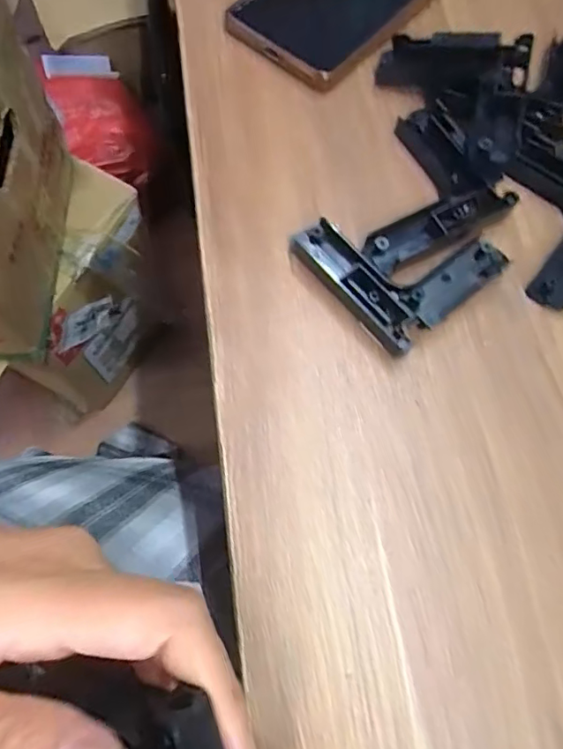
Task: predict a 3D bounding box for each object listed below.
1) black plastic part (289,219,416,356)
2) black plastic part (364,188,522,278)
[{"bbox_3d":[0.034,-0.039,0.235,0.020,0.013,0.070,-36,75,-13],"label":"black plastic part"},{"bbox_3d":[0.074,-0.070,0.245,0.074,0.008,0.021,-26,73,-10],"label":"black plastic part"}]

